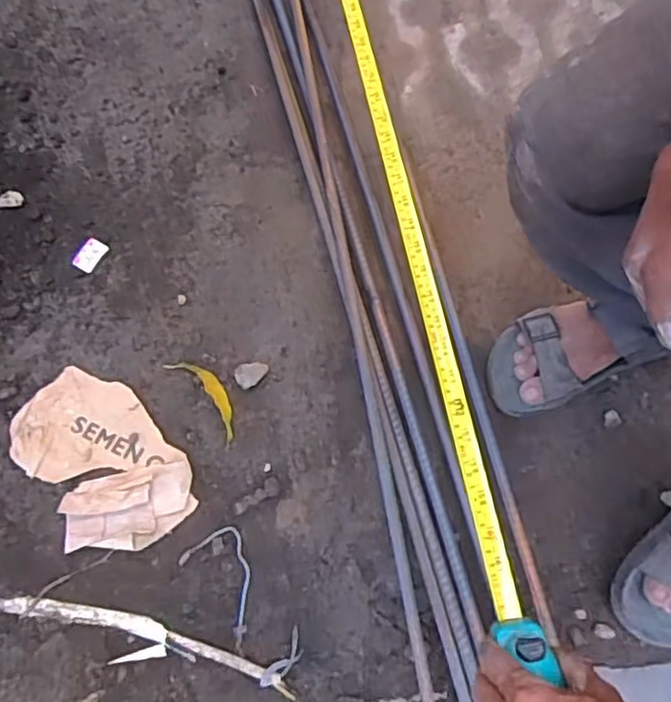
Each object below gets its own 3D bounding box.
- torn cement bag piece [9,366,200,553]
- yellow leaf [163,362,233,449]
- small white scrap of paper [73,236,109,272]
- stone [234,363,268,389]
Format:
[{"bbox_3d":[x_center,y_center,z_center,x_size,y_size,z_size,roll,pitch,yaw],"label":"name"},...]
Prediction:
[{"bbox_3d":[-0.270,0.124,0.728,0.147,0.038,0.230,-37,77,-10],"label":"torn cement bag piece"},{"bbox_3d":[-0.155,0.052,0.768,0.040,0.010,0.125,-38,78,-10],"label":"yellow leaf"},{"bbox_3d":[-0.322,-0.126,0.831,0.031,0.006,0.045,29,76,8],"label":"small white scrap of paper"},{"bbox_3d":[-0.102,0.030,0.769,0.041,0.020,0.029,-7,74,-3],"label":"stone"}]

